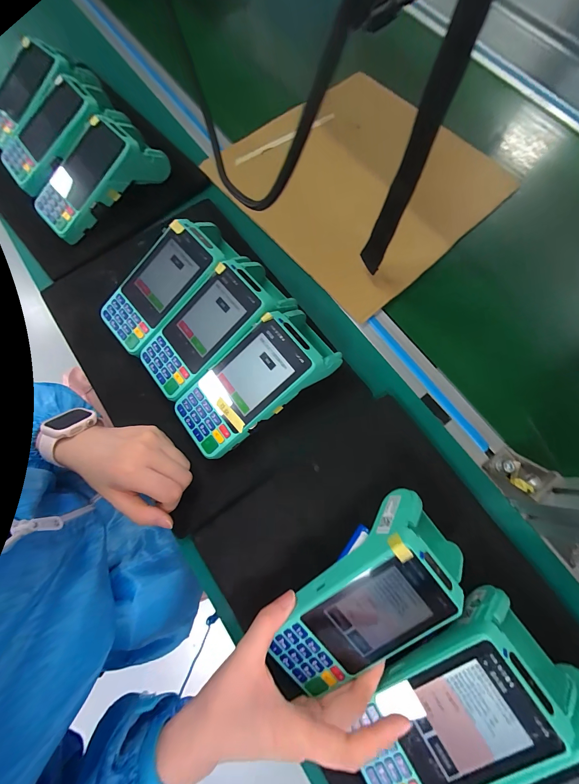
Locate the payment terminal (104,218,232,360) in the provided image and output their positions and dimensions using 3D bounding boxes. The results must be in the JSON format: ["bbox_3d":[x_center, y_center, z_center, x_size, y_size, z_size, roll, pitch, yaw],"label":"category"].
[{"bbox_3d":[-0.136,-0.122,0.344,0.079,0.052,0.168,45,93,12],"label":"payment terminal"}]

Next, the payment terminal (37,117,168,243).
[{"bbox_3d":[-0.262,-0.293,0.386,0.168,0.051,0.105,-37,77,-11],"label":"payment terminal"}]

